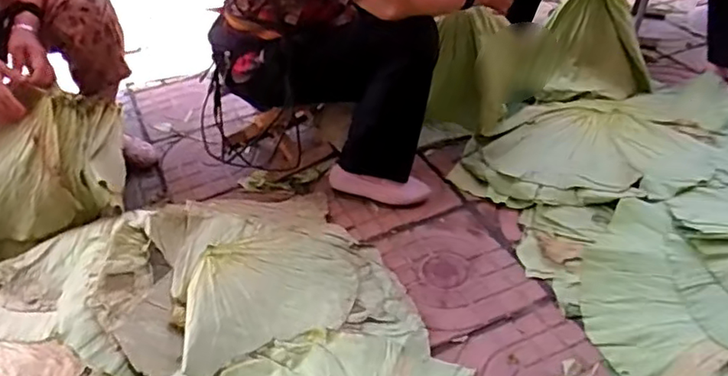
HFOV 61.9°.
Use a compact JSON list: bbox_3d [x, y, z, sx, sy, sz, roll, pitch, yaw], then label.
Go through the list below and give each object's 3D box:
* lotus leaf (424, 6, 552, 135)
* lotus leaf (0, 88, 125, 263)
[{"bbox_3d":[0.287,-0.268,1.445,0.245,0.233,0.122,9,41,13],"label":"lotus leaf"},{"bbox_3d":[-0.705,-0.042,1.275,0.386,0.213,0.302,-15,41,-14],"label":"lotus leaf"}]

